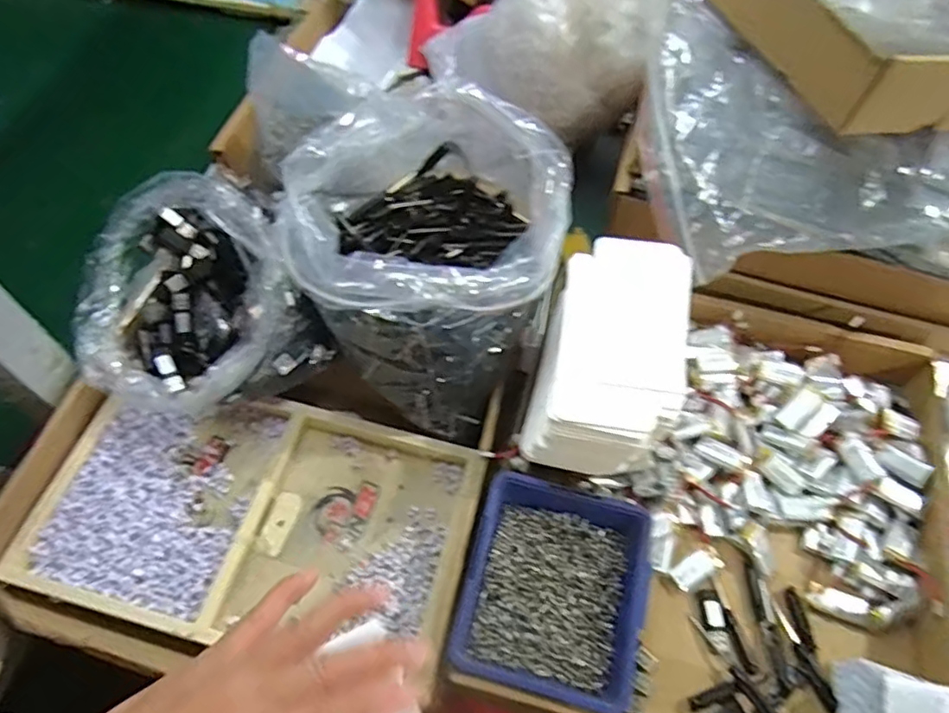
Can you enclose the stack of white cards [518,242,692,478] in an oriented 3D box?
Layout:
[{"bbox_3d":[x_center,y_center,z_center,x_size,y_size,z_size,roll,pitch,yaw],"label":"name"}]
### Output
[{"bbox_3d":[0.108,0.002,0.495,0.102,0.073,0.188,14,59,6],"label":"stack of white cards"}]

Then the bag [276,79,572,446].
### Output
[{"bbox_3d":[-0.038,-0.085,0.510,0.203,0.191,0.228,11,58,4],"label":"bag"}]

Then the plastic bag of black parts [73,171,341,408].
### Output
[{"bbox_3d":[-0.247,-0.045,0.532,0.172,0.138,0.197,-30,64,-20],"label":"plastic bag of black parts"}]

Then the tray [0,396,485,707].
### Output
[{"bbox_3d":[-0.169,0.122,0.490,0.331,0.051,0.189,12,58,4],"label":"tray"}]

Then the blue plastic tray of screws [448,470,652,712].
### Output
[{"bbox_3d":[0.057,0.173,0.459,0.125,0.053,0.142,15,59,6],"label":"blue plastic tray of screws"}]

